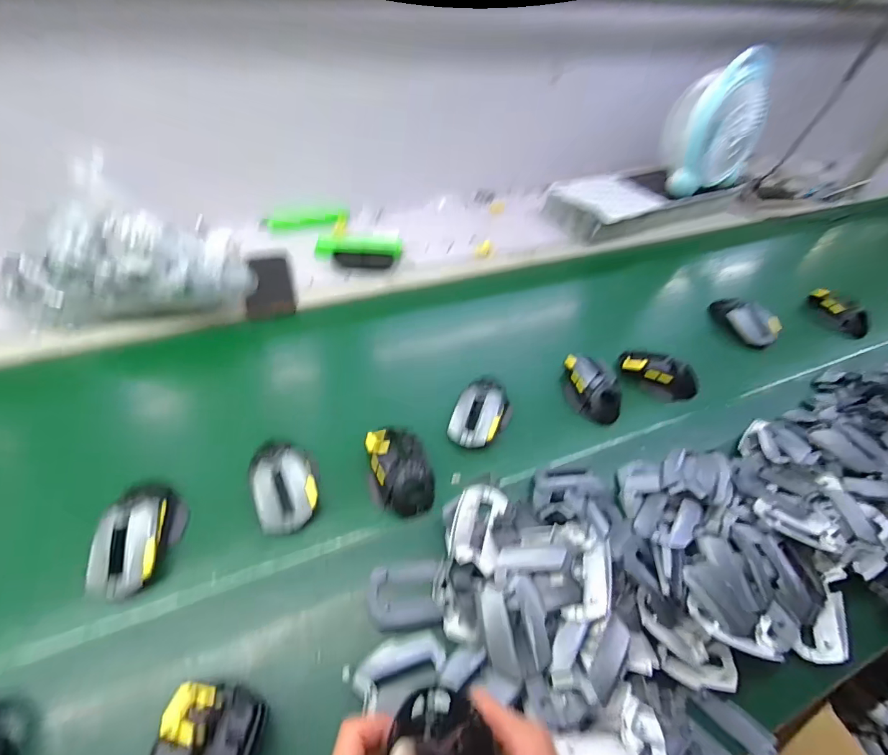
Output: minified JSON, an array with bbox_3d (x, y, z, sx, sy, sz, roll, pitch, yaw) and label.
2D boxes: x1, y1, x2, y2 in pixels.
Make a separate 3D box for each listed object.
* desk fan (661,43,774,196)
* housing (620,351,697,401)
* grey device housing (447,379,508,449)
[{"bbox_3d":[0.575,-0.538,0.953,0.195,0.231,0.116,-15,50,-19],"label":"desk fan"},{"bbox_3d":[0.326,-0.007,0.679,0.119,0.044,0.049,26,50,17],"label":"housing"},{"bbox_3d":[0.048,0.042,0.590,0.063,0.032,0.105,18,48,11],"label":"grey device housing"}]

